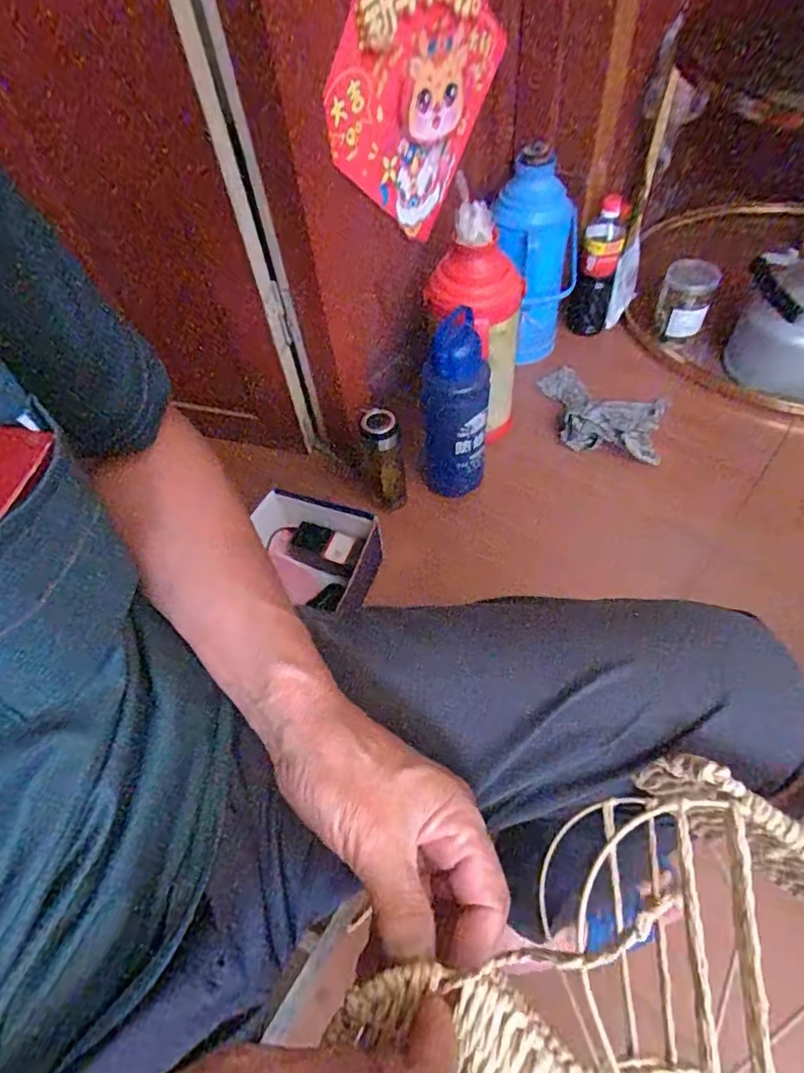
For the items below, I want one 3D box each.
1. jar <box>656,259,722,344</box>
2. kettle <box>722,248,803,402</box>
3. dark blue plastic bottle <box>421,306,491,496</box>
[{"bbox_3d":[0.566,-0.471,1.117,0.097,0.149,0.096,21,60,18],"label":"jar"},{"bbox_3d":[0.724,-0.377,1.039,0.198,0.211,0.164,18,59,17],"label":"kettle"},{"bbox_3d":[0.083,-0.191,0.880,0.099,0.288,0.088,-8,55,0],"label":"dark blue plastic bottle"}]

